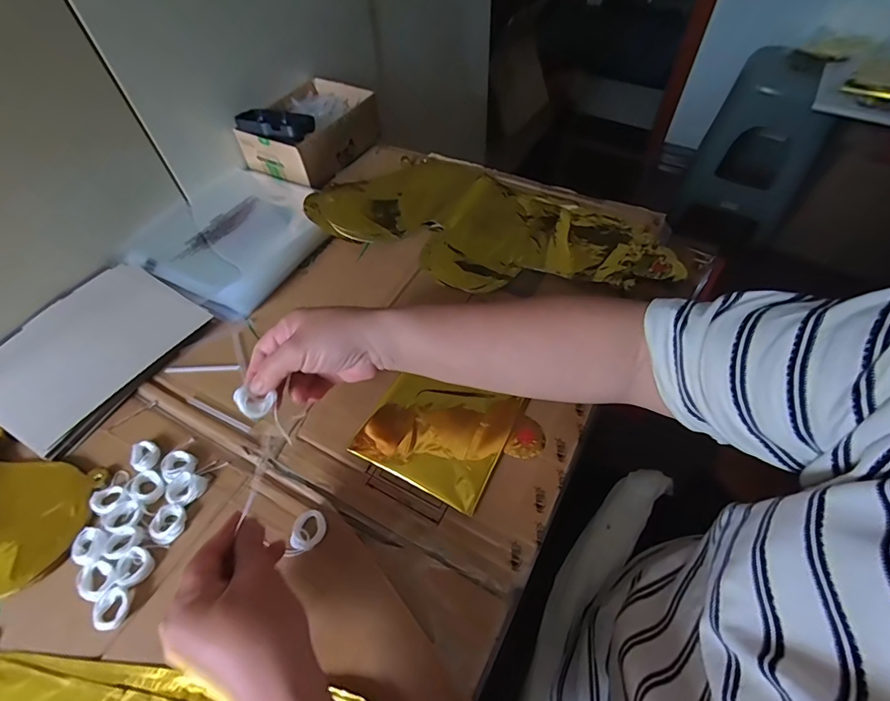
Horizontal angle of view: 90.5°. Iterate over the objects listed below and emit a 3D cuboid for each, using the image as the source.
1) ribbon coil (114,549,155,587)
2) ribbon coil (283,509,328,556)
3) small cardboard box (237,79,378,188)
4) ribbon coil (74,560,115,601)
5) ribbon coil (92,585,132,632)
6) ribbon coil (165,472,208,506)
[{"bbox_3d":[-0.247,0.173,0.350,0.026,0.006,0.027,0,54,1],"label":"ribbon coil"},{"bbox_3d":[-0.112,0.149,0.361,0.026,0.011,0.035,2,54,2],"label":"ribbon coil"},{"bbox_3d":[-0.201,-0.337,0.674,0.137,0.062,0.188,26,59,18],"label":"small cardboard box"},{"bbox_3d":[-0.273,0.178,0.343,0.034,0.004,0.025,25,59,18],"label":"ribbon coil"},{"bbox_3d":[-0.252,0.196,0.335,0.025,0.008,0.027,0,54,1],"label":"ribbon coil"},{"bbox_3d":[-0.227,0.121,0.386,0.029,0.006,0.027,0,54,1],"label":"ribbon coil"}]

